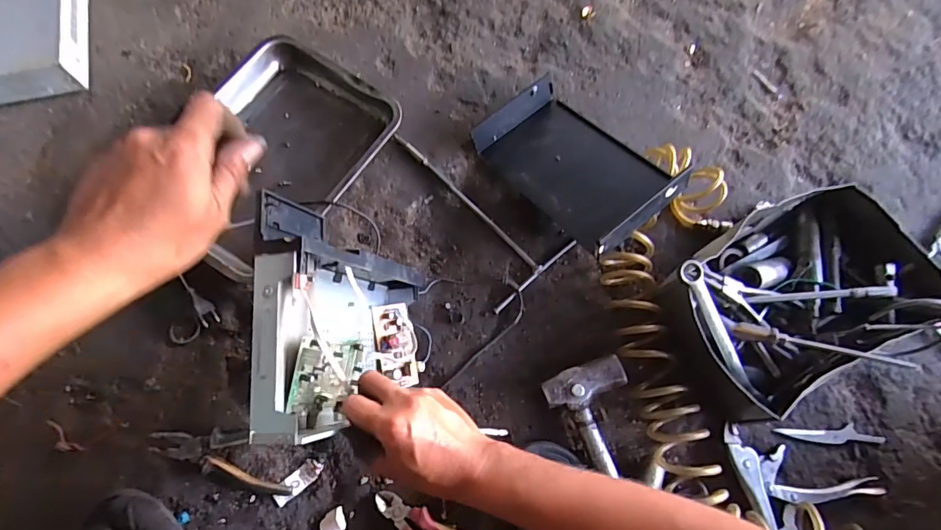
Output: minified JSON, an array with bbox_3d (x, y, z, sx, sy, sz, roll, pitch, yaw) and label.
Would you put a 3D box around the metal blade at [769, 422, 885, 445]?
[{"bbox_3d":[0.477,0.225,0.622,0.136,0.009,0.023,-2,72,-3],"label":"metal blade"}]

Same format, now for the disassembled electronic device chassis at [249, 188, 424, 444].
[{"bbox_3d":[-0.128,0.060,0.521,0.059,0.263,0.210,-8,78,18],"label":"disassembled electronic device chassis"}]

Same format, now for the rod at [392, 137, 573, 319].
[{"bbox_3d":[-0.006,-0.091,0.704,0.144,0.017,0.308,-39,78,-13],"label":"rod"}]

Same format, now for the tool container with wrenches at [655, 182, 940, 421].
[{"bbox_3d":[0.431,0.041,0.620,0.328,0.117,0.237,-22,74,-9],"label":"tool container with wrenches"}]

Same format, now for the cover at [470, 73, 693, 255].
[{"bbox_3d":[0.146,-0.152,0.678,0.164,0.074,0.287,-43,62,1],"label":"cover"}]

